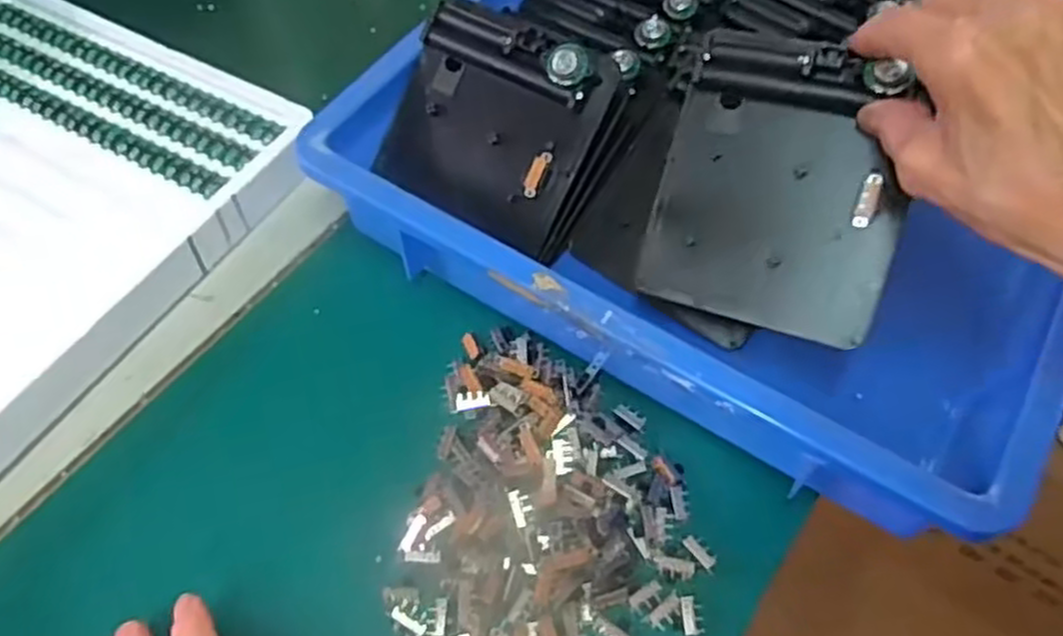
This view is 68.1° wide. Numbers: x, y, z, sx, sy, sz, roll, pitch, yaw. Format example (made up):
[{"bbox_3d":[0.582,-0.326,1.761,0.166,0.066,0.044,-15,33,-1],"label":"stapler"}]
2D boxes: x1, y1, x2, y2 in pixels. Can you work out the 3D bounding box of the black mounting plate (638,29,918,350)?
[{"bbox_3d":[0.115,-0.062,0.370,0.109,0.013,0.132,13,99,21],"label":"black mounting plate"}]

